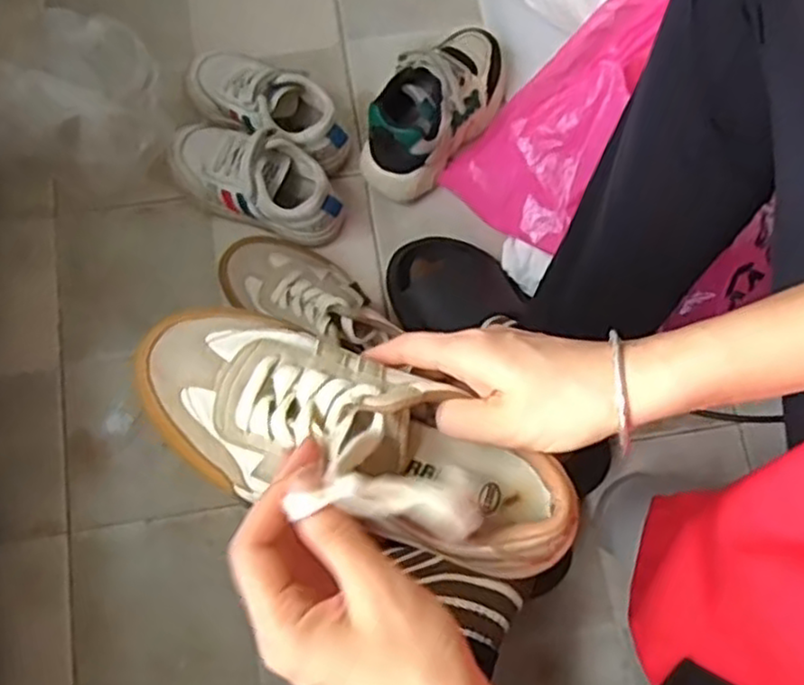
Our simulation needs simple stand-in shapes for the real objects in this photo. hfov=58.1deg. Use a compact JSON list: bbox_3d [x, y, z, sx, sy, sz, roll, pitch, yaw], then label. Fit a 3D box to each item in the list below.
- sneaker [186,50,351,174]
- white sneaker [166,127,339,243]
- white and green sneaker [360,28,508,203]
[{"bbox_3d":[-0.128,-0.226,0.689,0.168,0.061,0.064,30,76,6],"label":"sneaker"},{"bbox_3d":[-0.134,-0.153,0.666,0.167,0.063,0.070,24,75,5],"label":"white sneaker"},{"bbox_3d":[0.033,-0.223,0.682,0.082,0.078,0.179,40,77,9],"label":"white and green sneaker"}]

